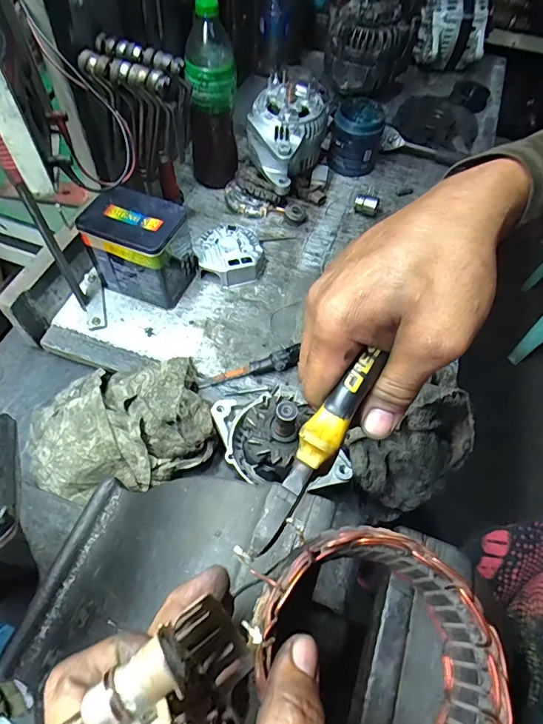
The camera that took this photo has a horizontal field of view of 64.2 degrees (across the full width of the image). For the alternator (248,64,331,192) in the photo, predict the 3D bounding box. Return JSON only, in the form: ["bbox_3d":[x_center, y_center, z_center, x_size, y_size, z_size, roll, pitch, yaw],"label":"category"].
[{"bbox_3d":[0.018,-0.387,0.735,0.114,0.105,0.148,26,61,13],"label":"alternator"}]

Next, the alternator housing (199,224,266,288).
[{"bbox_3d":[-0.064,-0.173,0.693,0.107,0.038,0.111,-2,59,-4],"label":"alternator housing"}]

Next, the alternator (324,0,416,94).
[{"bbox_3d":[0.197,-0.643,0.868,0.162,0.139,0.171,17,59,8],"label":"alternator"}]

